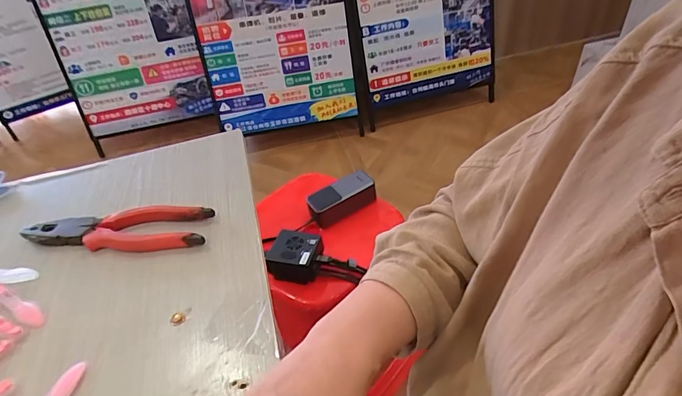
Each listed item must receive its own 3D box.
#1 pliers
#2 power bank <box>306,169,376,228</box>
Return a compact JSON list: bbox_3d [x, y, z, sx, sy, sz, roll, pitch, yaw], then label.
[{"bbox_3d":[-0.220,0.030,0.405,0.187,0.015,0.045,-3,41,5],"label":"pliers"},{"bbox_3d":[0.003,0.001,0.772,0.126,0.055,0.045,-24,46,-18],"label":"power bank"}]

